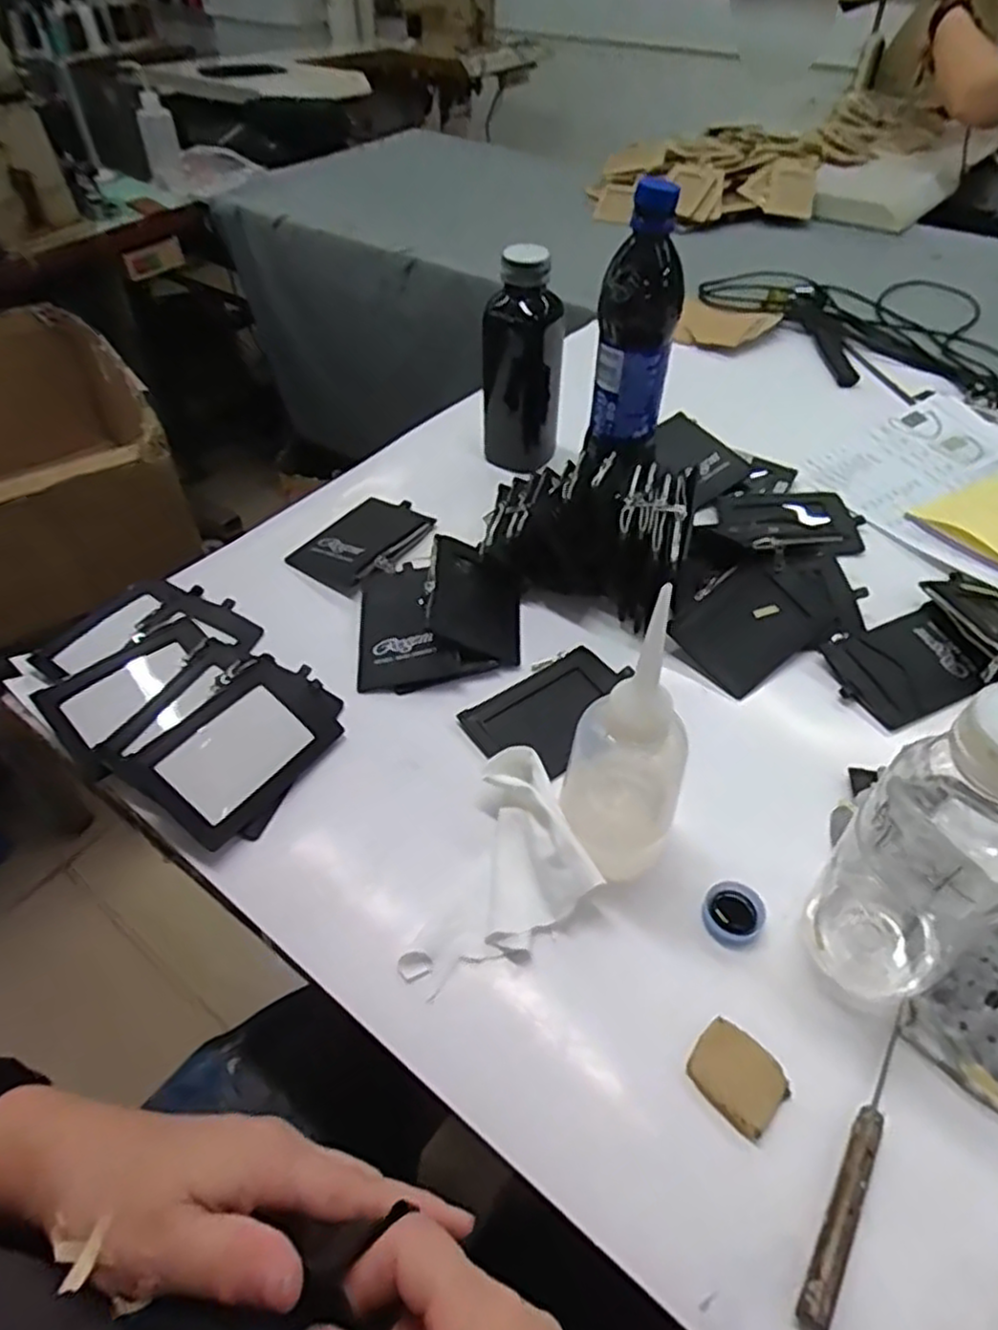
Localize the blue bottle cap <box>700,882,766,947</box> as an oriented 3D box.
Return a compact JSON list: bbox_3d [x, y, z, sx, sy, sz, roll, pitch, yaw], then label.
[{"bbox_3d":[0.124,0.132,0.386,0.031,0.011,0.029,0,47,0],"label":"blue bottle cap"}]

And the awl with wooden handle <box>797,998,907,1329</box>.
[{"bbox_3d":[0.156,0.207,0.312,0.011,0.013,0.140,26,52,22],"label":"awl with wooden handle"}]

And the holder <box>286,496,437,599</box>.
[{"bbox_3d":[-0.111,-0.104,0.593,0.080,0.009,0.116,23,51,21],"label":"holder"}]

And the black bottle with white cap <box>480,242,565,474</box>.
[{"bbox_3d":[0.020,-0.273,0.643,0.070,0.183,0.059,0,47,0],"label":"black bottle with white cap"}]

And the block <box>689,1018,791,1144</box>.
[{"bbox_3d":[0.109,0.188,0.332,0.033,0.008,0.041,-34,55,-28],"label":"block"}]

